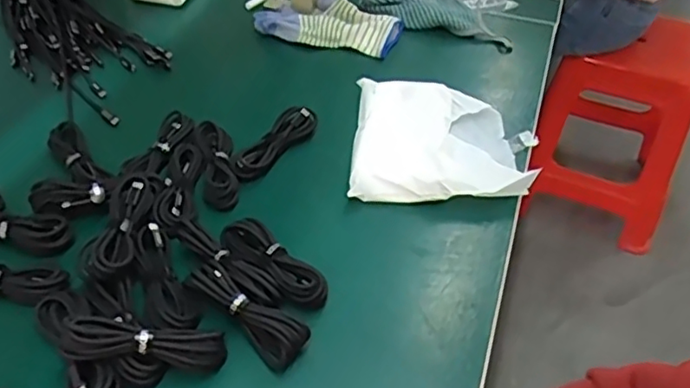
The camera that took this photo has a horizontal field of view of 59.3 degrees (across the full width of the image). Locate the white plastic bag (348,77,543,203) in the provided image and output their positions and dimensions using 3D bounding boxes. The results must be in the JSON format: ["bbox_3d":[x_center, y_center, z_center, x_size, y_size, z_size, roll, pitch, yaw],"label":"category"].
[{"bbox_3d":[0.100,-0.053,0.619,0.174,0.030,0.174,5,44,3],"label":"white plastic bag"}]

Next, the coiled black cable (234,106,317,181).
[{"bbox_3d":[-0.070,-0.053,0.607,0.033,0.017,0.110,23,48,20],"label":"coiled black cable"}]

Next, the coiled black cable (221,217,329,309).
[{"bbox_3d":[-0.058,0.057,0.501,0.110,0.020,0.034,34,52,29],"label":"coiled black cable"}]

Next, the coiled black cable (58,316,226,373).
[{"bbox_3d":[-0.141,0.105,0.429,0.111,0.022,0.029,11,42,-14],"label":"coiled black cable"}]

